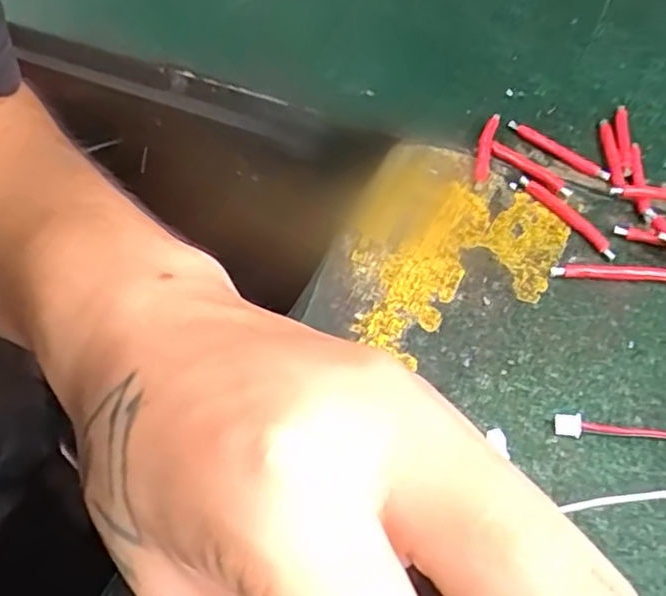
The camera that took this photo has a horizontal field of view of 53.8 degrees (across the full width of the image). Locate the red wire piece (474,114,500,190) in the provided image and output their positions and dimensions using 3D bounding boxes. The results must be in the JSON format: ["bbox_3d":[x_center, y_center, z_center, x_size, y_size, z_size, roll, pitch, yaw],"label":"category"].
[{"bbox_3d":[0.078,-0.076,0.334,0.008,0.005,0.059,13,52,10],"label":"red wire piece"}]

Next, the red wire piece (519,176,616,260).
[{"bbox_3d":[0.109,-0.039,0.306,0.008,0.005,0.058,-29,57,-22],"label":"red wire piece"}]

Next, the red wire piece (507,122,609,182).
[{"bbox_3d":[0.115,-0.077,0.337,0.007,0.005,0.058,-37,60,-26],"label":"red wire piece"}]

